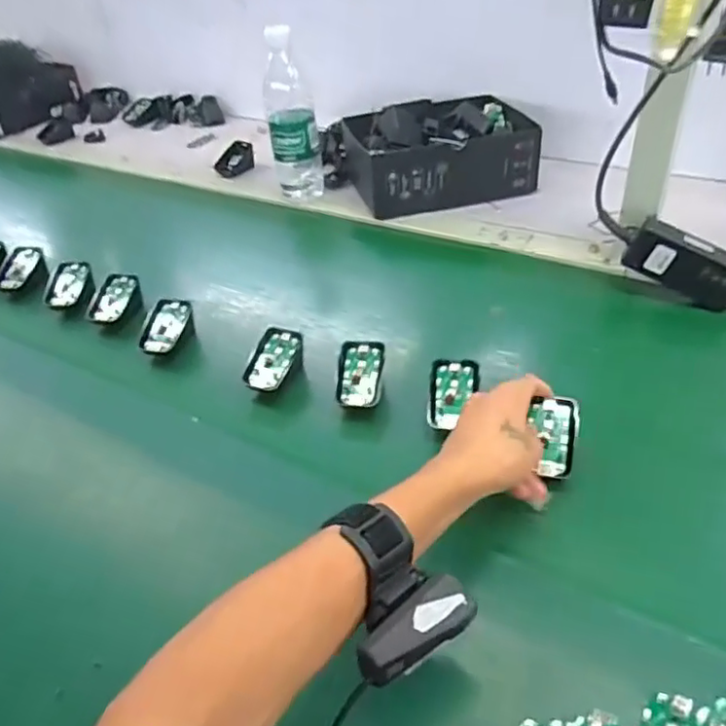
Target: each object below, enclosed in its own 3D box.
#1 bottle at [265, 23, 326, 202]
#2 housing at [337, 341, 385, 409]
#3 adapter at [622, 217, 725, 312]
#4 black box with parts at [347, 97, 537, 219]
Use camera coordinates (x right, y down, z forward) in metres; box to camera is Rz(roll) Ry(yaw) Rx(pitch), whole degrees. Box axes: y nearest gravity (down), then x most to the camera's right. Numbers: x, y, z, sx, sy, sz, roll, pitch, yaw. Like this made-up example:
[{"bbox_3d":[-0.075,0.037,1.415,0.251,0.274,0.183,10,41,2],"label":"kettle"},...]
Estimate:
[{"bbox_3d":[-0.099,-0.338,0.867,0.065,0.234,0.059,-7,41,0],"label":"bottle"},{"bbox_3d":[-0.002,0.009,0.582,0.040,0.016,0.068,1,60,9],"label":"housing"},{"bbox_3d":[0.335,-0.100,0.634,0.123,0.059,0.026,30,47,5],"label":"adapter"},{"bbox_3d":[0.112,-0.305,0.889,0.244,0.095,0.175,-11,41,-5],"label":"black box with parts"}]

